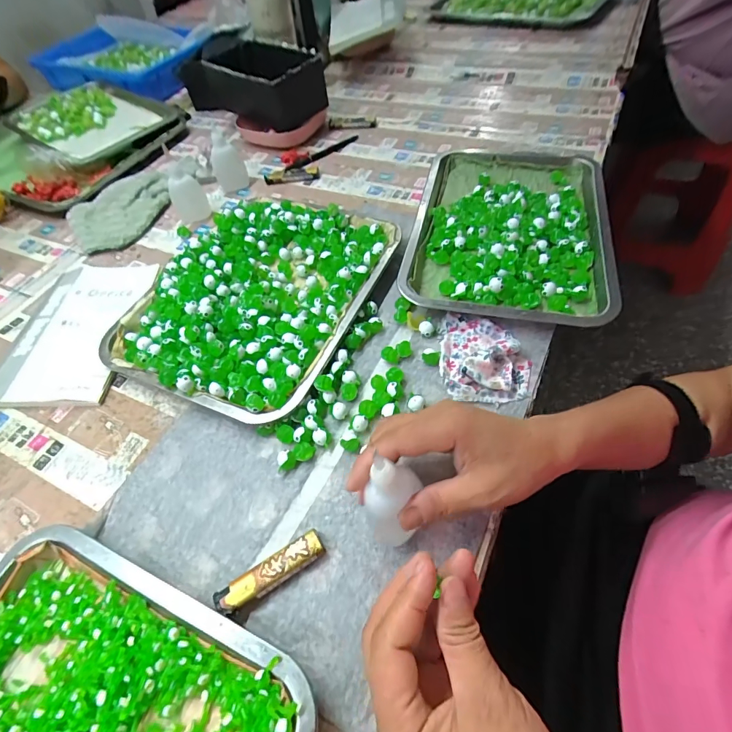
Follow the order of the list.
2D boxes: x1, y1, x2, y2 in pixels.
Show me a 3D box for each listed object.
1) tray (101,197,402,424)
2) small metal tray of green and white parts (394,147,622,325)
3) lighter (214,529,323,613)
[{"bbox_3d":[-0.127,-0.087,0.452,0.248,0.033,0.279,17,58,18],"label":"tray"},{"bbox_3d":[0.163,-0.159,0.470,0.209,0.031,0.279,8,56,12],"label":"small metal tray of green and white parts"},{"bbox_3d":[-0.067,0.147,0.292,0.080,0.014,0.020,-29,56,-13],"label":"lighter"}]

